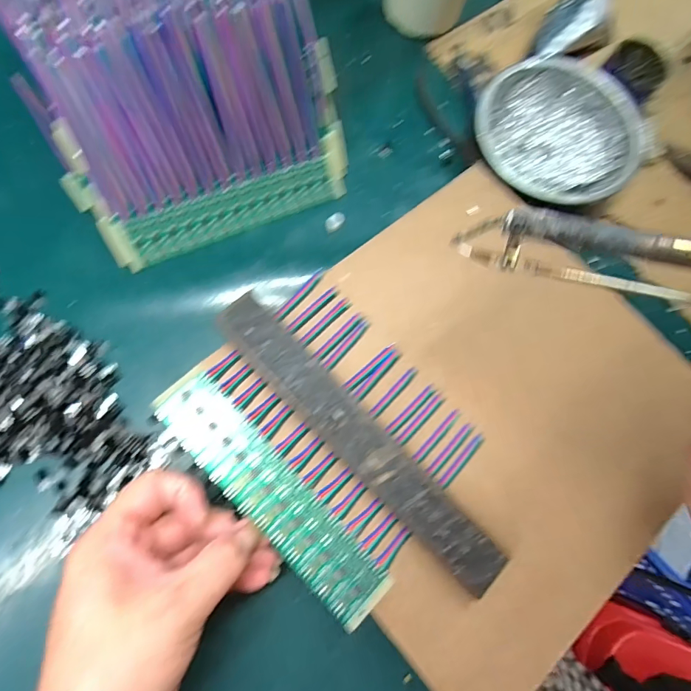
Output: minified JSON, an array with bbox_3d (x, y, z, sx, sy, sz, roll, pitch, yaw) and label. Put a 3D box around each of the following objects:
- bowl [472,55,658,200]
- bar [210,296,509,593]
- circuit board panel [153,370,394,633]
[{"bbox_3d":[0.166,-0.165,0.342,0.129,0.037,0.122,43,73,5],"label":"bowl"},{"bbox_3d":[0.006,0.050,0.239,0.204,0.007,0.028,45,68,7],"label":"bar"},{"bbox_3d":[-0.042,0.083,0.239,0.035,0.004,0.161,-42,83,-16],"label":"circuit board panel"}]

